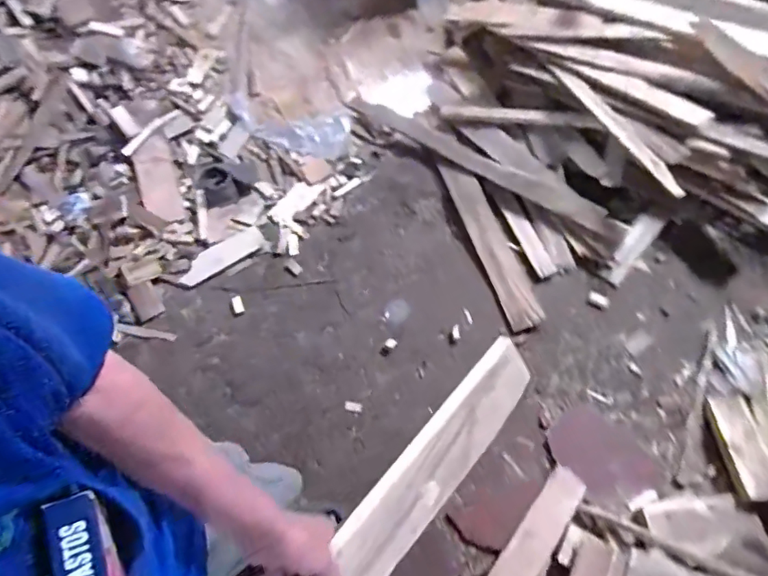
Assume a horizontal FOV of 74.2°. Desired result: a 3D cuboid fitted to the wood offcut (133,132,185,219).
[{"bbox_3d":[-0.791,-0.382,1.769,0.126,0.026,0.316,-11,80,-23],"label":"wood offcut"}]

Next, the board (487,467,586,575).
[{"bbox_3d":[0.328,0.670,1.218,0.104,0.048,0.540,36,70,18],"label":"board"}]

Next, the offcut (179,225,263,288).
[{"bbox_3d":[-0.550,-0.109,1.723,0.297,0.019,0.096,-31,67,-12],"label":"offcut"}]

